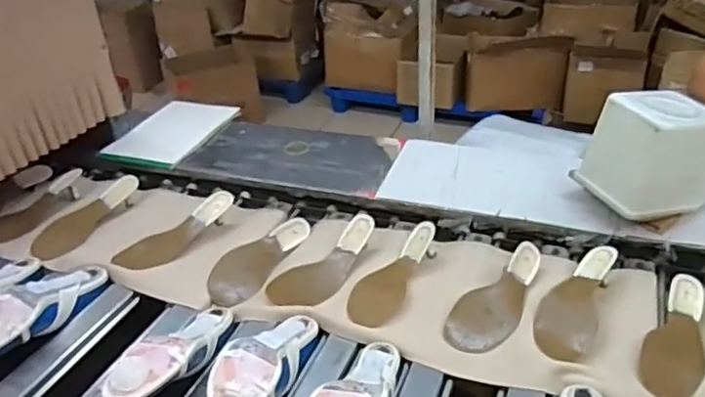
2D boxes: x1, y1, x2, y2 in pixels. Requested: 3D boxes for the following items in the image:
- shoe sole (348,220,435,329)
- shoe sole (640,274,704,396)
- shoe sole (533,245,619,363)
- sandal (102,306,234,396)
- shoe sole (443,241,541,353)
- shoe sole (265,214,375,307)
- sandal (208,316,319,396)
[{"bbox_3d":[0.059,0.117,0.964,0.090,0.039,0.225,13,37,23],"label":"shoe sole"},{"bbox_3d":[0.452,0.184,0.822,0.074,0.031,0.216,18,39,29],"label":"shoe sole"},{"bbox_3d":[0.327,0.141,0.880,0.083,0.028,0.216,14,37,25],"label":"shoe sole"},{"bbox_3d":[-0.239,0.202,0.819,0.088,0.043,0.227,12,21,23],"label":"sandal"},{"bbox_3d":[0.215,0.146,0.911,0.090,0.044,0.229,14,37,25],"label":"shoe sole"},{"bbox_3d":[-0.037,0.104,0.988,0.222,0.036,0.083,-30,41,-34],"label":"shoe sole"},{"bbox_3d":[-0.114,0.215,0.798,0.086,0.059,0.220,11,19,20],"label":"sandal"}]

